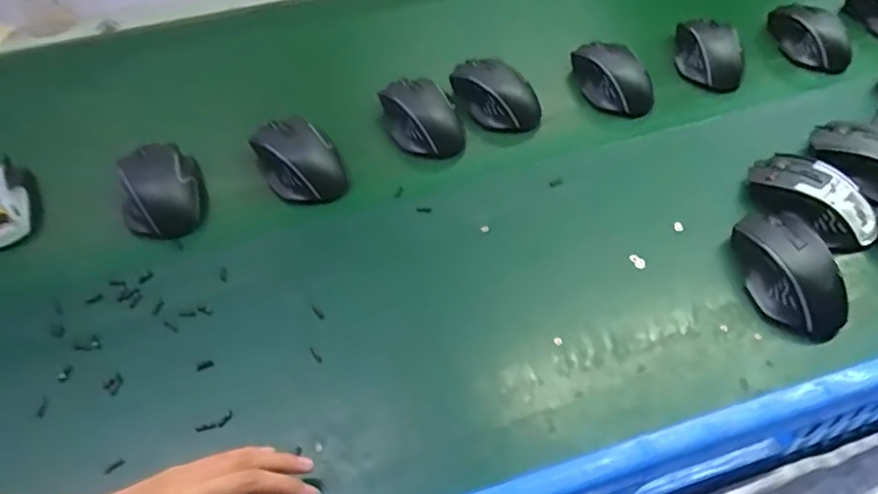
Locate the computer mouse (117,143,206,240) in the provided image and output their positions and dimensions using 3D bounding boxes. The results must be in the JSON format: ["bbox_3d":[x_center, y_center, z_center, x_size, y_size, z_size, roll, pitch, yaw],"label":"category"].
[{"bbox_3d":[-0.278,-0.059,0.630,0.078,0.041,0.121,-23,55,-17],"label":"computer mouse"}]

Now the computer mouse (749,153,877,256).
[{"bbox_3d":[0.346,-0.043,0.588,0.065,0.043,0.121,-31,57,-22],"label":"computer mouse"}]

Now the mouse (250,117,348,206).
[{"bbox_3d":[-0.145,-0.086,0.645,0.070,0.041,0.109,-35,59,-25],"label":"mouse"}]

